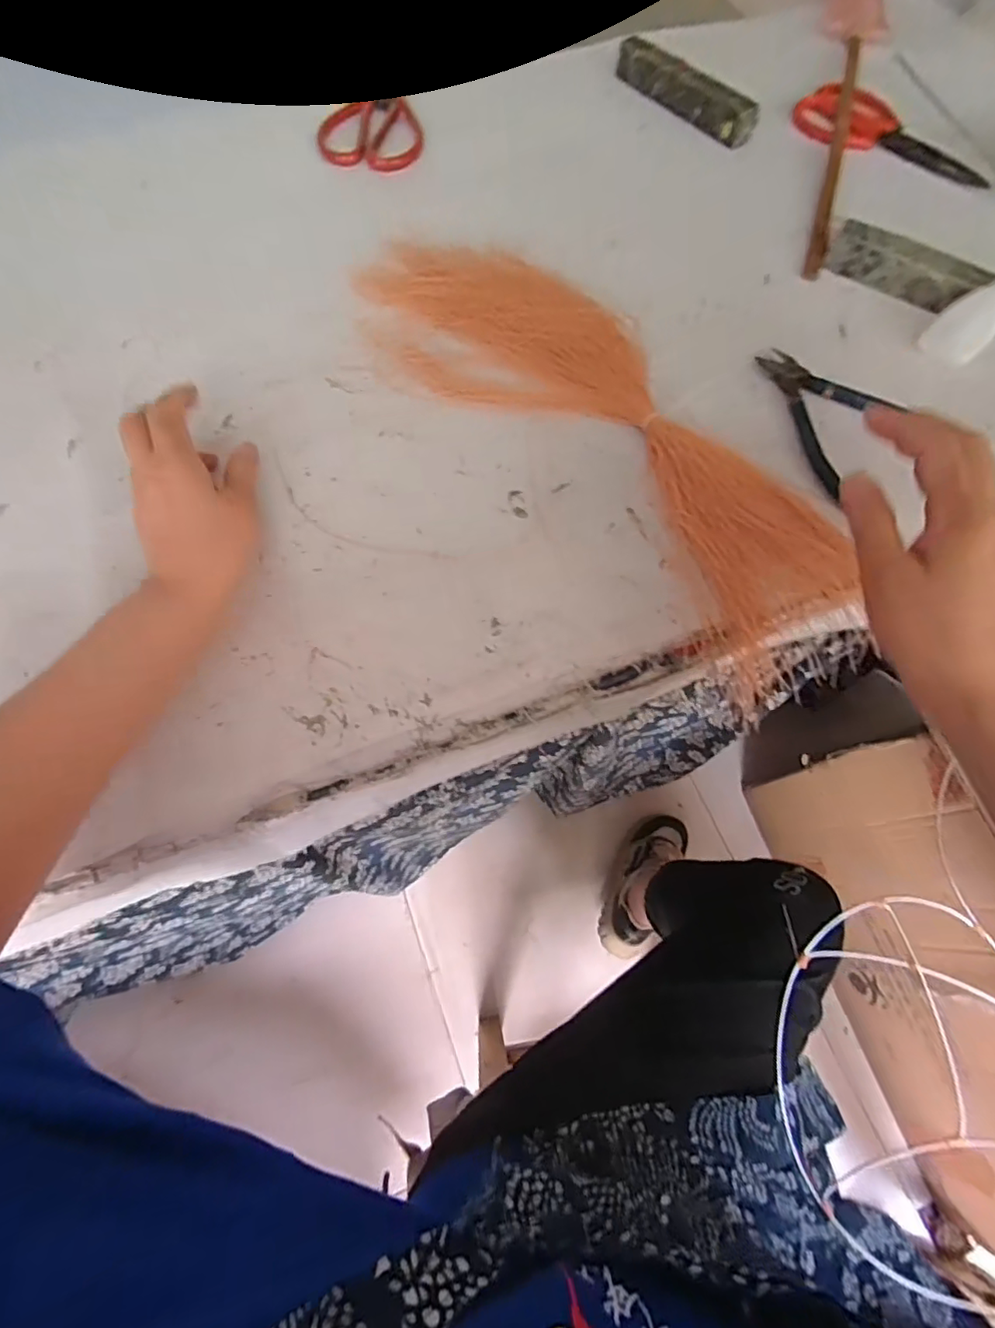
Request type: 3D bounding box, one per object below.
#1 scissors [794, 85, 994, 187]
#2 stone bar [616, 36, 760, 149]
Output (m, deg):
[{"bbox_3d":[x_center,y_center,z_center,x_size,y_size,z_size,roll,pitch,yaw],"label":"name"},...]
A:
[{"bbox_3d":[0.407,-0.543,0.582,0.102,0.020,0.210,-42,72,-16],"label":"scissors"},{"bbox_3d":[0.196,-0.608,0.592,0.026,0.032,0.180,-34,74,-14],"label":"stone bar"}]

